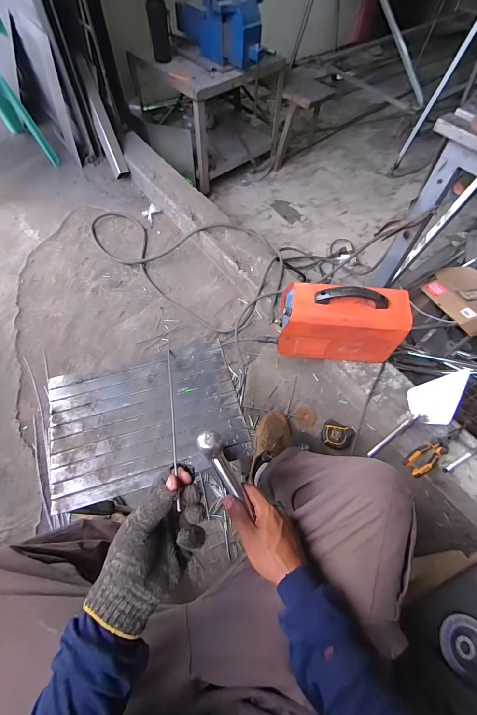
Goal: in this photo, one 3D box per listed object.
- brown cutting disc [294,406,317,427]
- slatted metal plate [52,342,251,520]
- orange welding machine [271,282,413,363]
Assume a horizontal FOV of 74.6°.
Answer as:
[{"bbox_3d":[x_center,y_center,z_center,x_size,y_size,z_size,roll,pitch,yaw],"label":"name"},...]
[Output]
[{"bbox_3d":[0.213,0.186,0.993,0.067,0.010,0.062,-2,75,7],"label":"brown cutting disc"},{"bbox_3d":[-0.171,0.109,0.591,0.343,0.014,0.244,-15,62,-8],"label":"slatted metal plate"},{"bbox_3d":[0.288,-0.108,0.903,0.317,0.225,0.133,5,61,2],"label":"orange welding machine"}]

